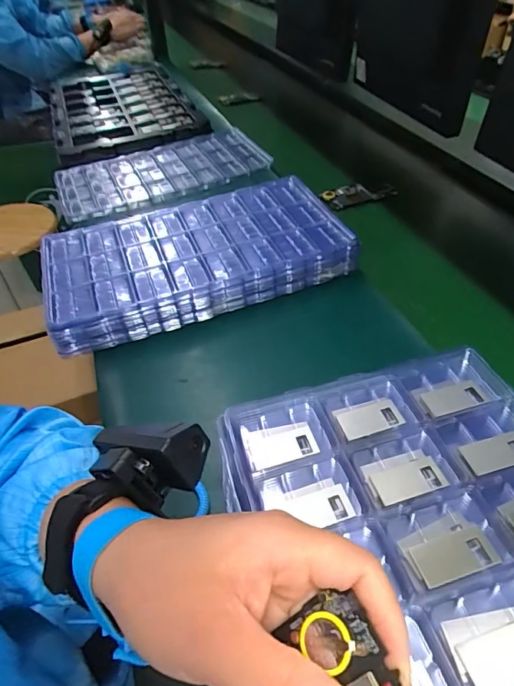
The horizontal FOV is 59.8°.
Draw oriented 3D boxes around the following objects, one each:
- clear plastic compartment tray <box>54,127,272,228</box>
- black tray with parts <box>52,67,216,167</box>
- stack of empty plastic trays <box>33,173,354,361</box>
[{"bbox_3d":[-0.173,-0.310,0.828,0.380,0.047,0.207,-15,46,-12],"label":"clear plastic compartment tray"},{"bbox_3d":[-0.319,-0.541,1.039,0.338,0.072,0.524,-17,46,-14],"label":"black tray with parts"},{"bbox_3d":[-0.077,-0.114,0.600,0.391,0.062,0.212,-15,46,-12],"label":"stack of empty plastic trays"}]

